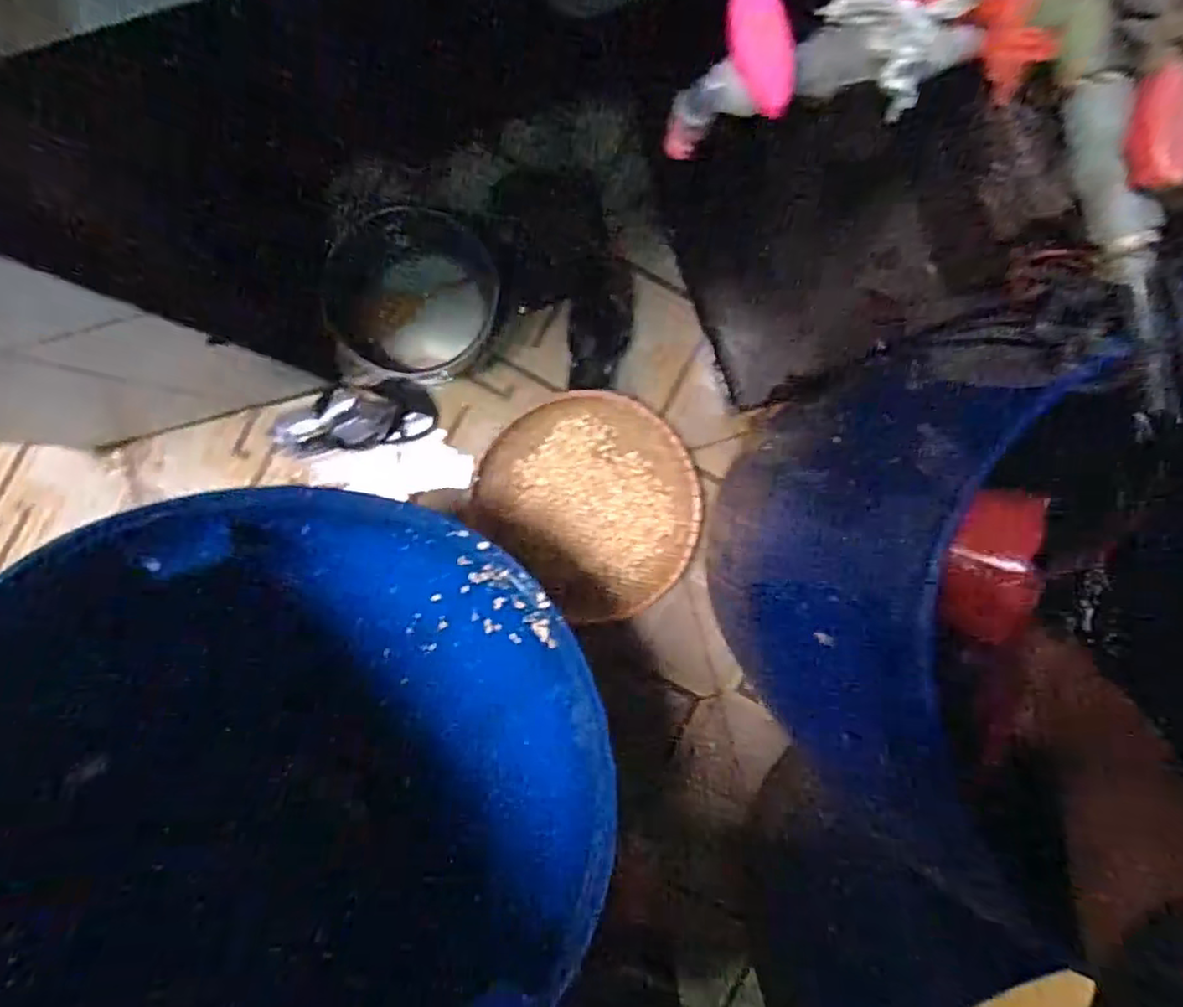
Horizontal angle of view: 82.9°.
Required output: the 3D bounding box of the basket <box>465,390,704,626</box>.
[{"bbox_3d":[0.010,-0.010,1.077,0.303,0.064,0.361,-43,92,3],"label":"basket"}]

